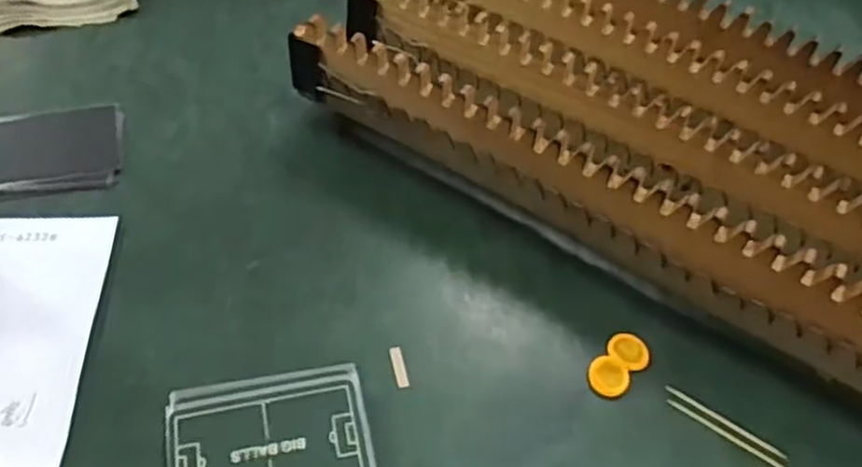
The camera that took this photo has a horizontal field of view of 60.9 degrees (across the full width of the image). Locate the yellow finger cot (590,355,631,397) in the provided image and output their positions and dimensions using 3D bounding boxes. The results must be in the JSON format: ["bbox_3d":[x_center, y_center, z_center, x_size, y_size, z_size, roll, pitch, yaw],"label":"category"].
[{"bbox_3d":[0.090,0.072,0.372,0.019,0.006,0.020,2,53,-3],"label":"yellow finger cot"}]

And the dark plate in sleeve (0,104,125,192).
[{"bbox_3d":[-0.235,-0.051,0.442,0.095,0.008,0.066,-5,55,-6],"label":"dark plate in sleeve"}]

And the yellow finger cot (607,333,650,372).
[{"bbox_3d":[0.104,0.062,0.384,0.022,0.006,0.022,2,53,-3],"label":"yellow finger cot"}]

